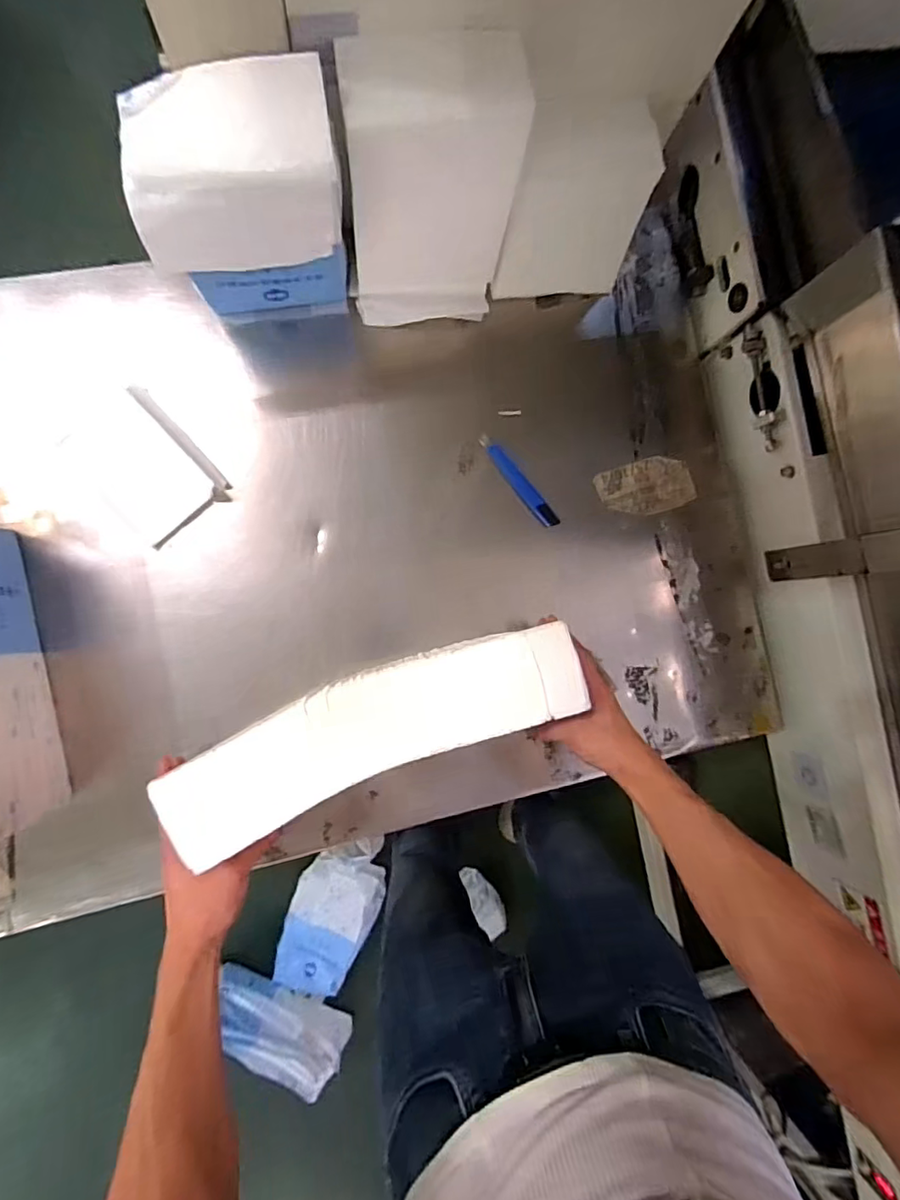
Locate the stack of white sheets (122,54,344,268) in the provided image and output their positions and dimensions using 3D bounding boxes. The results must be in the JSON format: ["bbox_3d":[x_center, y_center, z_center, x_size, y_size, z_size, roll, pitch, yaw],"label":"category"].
[{"bbox_3d":[-0.176,-0.350,0.453,0.166,0.105,0.113,-13,89,-8],"label":"stack of white sheets"}]

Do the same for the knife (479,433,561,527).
[{"bbox_3d":[0.088,-0.152,0.703,0.024,0.009,0.143,-37,93,-8],"label":"knife"}]

